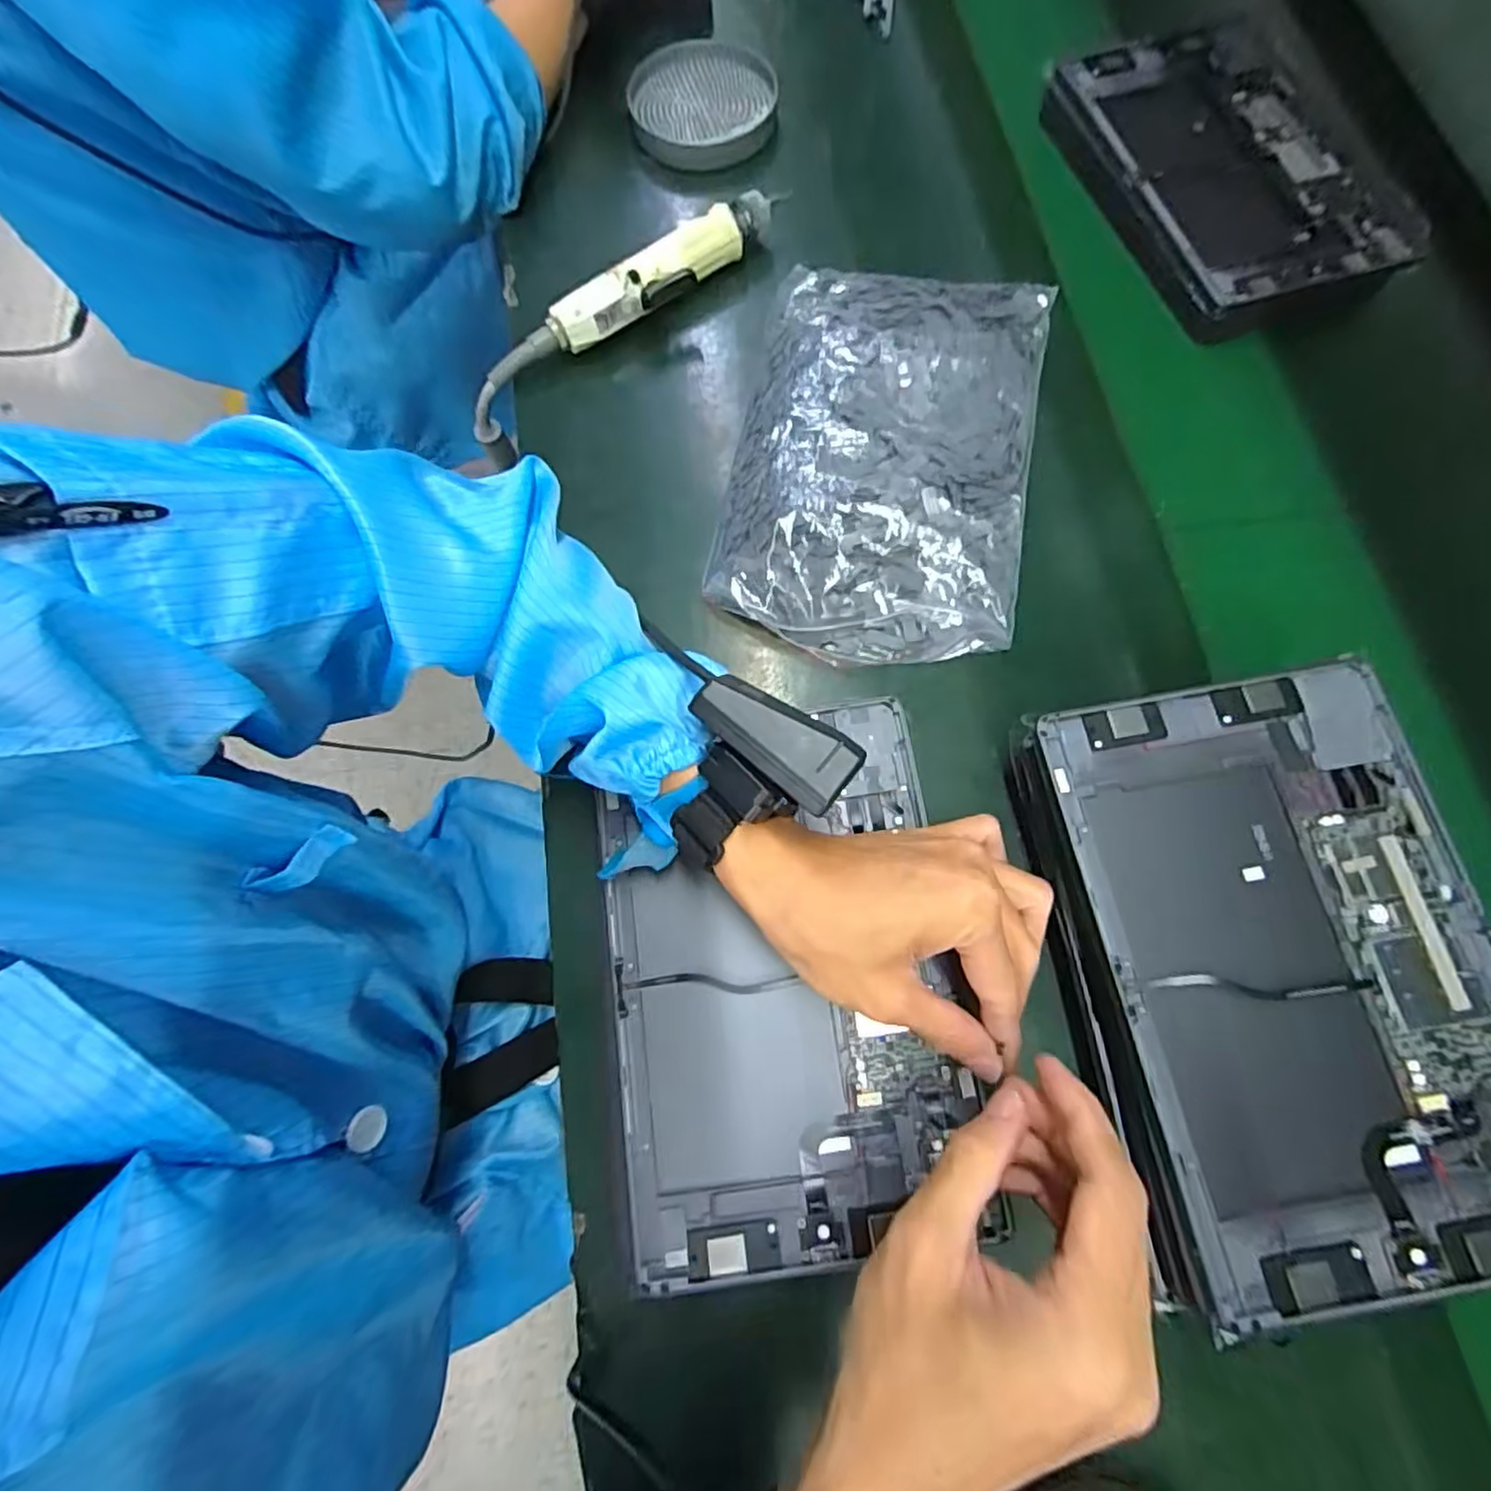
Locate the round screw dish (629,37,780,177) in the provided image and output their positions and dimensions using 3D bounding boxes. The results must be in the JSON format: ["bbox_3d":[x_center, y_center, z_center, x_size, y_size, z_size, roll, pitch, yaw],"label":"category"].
[{"bbox_3d":[-0.033,-0.501,0.529,0.110,0.023,0.124,-8,74,-3],"label":"round screw dish"}]

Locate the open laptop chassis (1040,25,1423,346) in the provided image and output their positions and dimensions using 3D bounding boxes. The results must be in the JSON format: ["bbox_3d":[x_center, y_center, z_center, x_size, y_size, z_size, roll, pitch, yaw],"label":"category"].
[{"bbox_3d":[0.344,-0.421,0.495,0.186,0.017,0.254,-21,75,-6],"label":"open laptop chassis"}]

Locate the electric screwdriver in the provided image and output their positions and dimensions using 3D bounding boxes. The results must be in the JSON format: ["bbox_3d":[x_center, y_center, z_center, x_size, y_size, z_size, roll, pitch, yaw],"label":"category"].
[{"bbox_3d":[-0.051,-0.327,0.472,0.189,0.035,0.048,-39,78,-10],"label":"electric screwdriver"}]

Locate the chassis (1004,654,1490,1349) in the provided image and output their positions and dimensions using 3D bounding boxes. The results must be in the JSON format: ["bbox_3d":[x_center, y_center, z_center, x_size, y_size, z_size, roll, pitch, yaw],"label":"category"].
[{"bbox_3d":[0.238,0.102,0.323,0.181,0.061,0.255,-11,74,-3],"label":"chassis"}]

